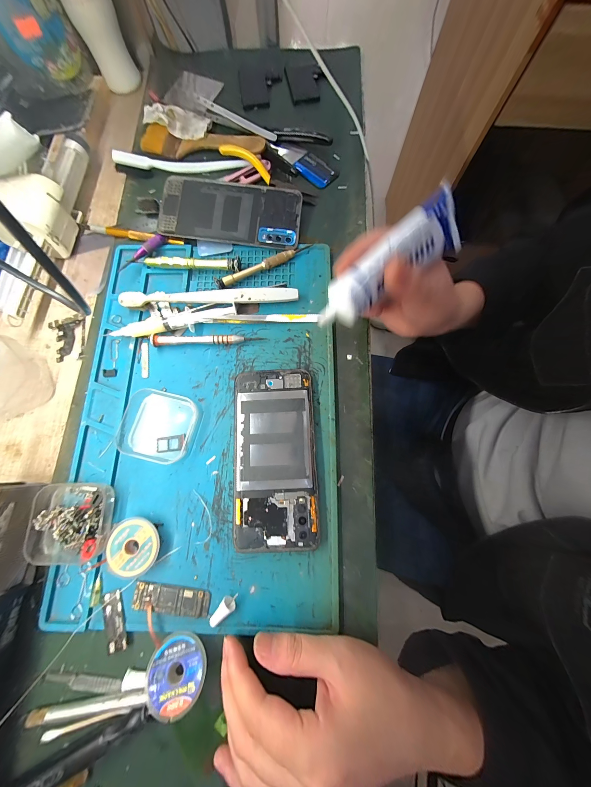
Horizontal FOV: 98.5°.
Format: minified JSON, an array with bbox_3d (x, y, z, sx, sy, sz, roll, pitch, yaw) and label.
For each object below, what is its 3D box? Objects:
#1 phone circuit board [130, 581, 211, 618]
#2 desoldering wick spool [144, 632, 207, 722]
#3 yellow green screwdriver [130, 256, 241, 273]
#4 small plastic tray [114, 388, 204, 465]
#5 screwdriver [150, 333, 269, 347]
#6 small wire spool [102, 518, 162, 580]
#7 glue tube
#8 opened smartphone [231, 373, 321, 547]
[{"bbox_3d":[-0.104,0.172,0.212,0.064,0.004,0.020,7,77,2],"label":"phone circuit board"},{"bbox_3d":[-0.092,0.215,0.196,0.045,0.009,0.044,-1,51,1],"label":"desoldering wick spool"},{"bbox_3d":[-0.116,-0.141,0.279,0.113,0.014,0.011,2,77,1],"label":"yellow green screwdriver"},{"bbox_3d":[-0.128,0.030,0.241,0.066,0.018,0.063,13,77,4],"label":"small plastic tray"},{"bbox_3d":[-0.091,-0.056,0.264,0.115,0.010,0.012,-2,77,0],"label":"screwdriver"},{"bbox_3d":[-0.139,0.130,0.218,0.042,0.012,0.045,0,77,1],"label":"small wire spool"},{"bbox_3d":[0.067,-0.092,0.180,0.122,0.023,0.034,-39,79,-2],"label":"glue tube"},{"bbox_3d":[-0.019,0.056,0.236,0.073,0.010,0.157,-3,77,0],"label":"opened smartphone"}]

